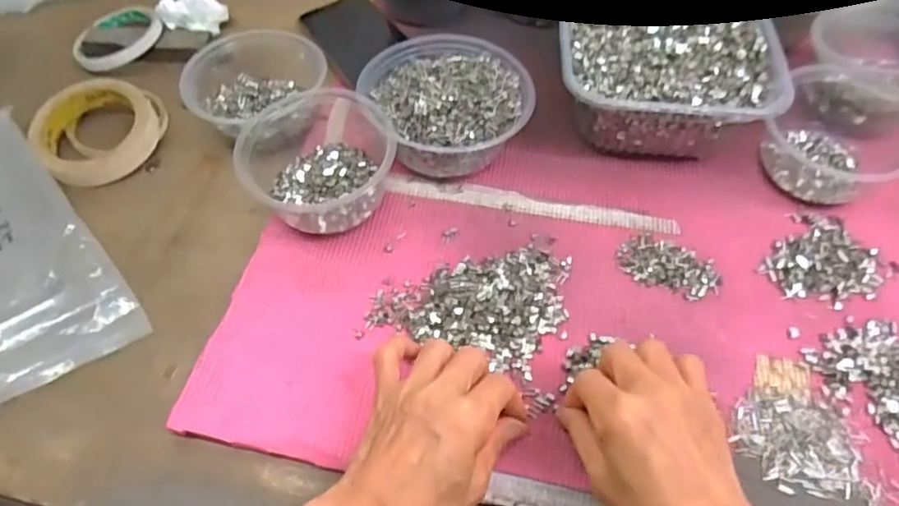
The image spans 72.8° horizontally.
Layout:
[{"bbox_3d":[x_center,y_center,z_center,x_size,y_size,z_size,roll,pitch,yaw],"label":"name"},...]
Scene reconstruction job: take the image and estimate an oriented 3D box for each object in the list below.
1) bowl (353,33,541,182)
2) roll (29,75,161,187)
[{"bbox_3d":[-0.001,-0.124,0.510,0.127,0.059,0.137,0,57,-1],"label":"bowl"},{"bbox_3d":[-0.303,-0.103,0.523,0.093,0.039,0.095,0,57,-1],"label":"roll"}]

